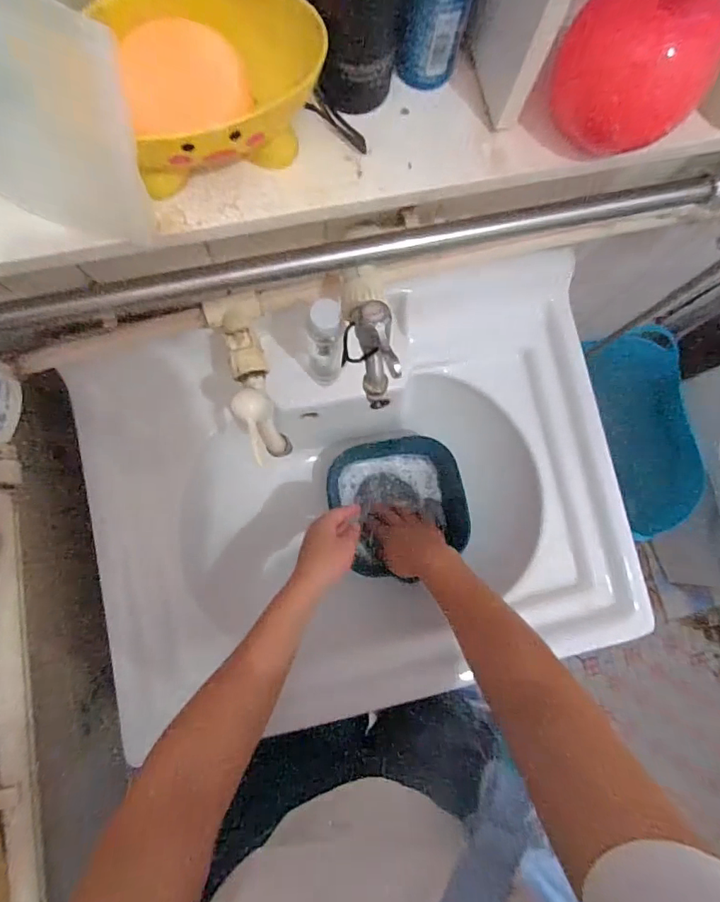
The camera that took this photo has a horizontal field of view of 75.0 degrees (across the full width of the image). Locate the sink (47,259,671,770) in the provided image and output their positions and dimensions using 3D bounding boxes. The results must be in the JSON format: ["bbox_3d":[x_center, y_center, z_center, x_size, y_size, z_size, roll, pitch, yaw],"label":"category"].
[{"bbox_3d":[0.002,0.054,0.597,0.595,0.173,0.470,-12,83,-4],"label":"sink"}]

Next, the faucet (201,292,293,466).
[{"bbox_3d":[-0.099,-0.072,0.440,0.057,0.078,0.166,-18,84,-5],"label":"faucet"}]

